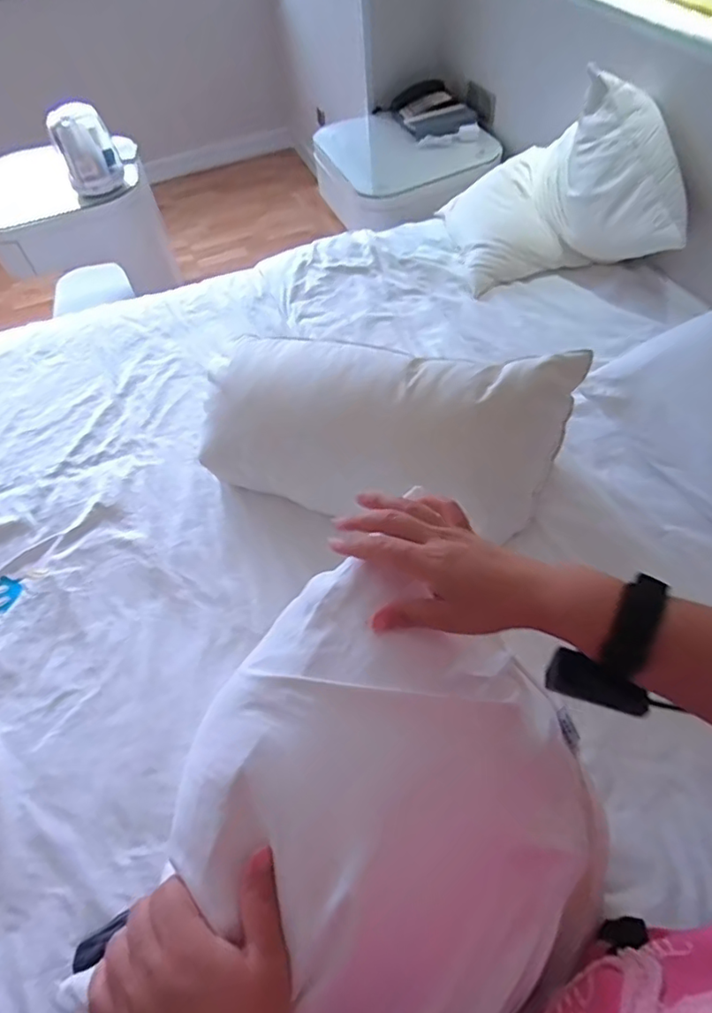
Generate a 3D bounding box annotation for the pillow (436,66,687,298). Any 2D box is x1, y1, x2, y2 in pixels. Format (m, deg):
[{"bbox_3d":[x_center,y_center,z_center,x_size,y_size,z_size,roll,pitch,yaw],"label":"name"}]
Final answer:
[{"bbox_3d":[0.512,-0.815,1.464,0.571,0.366,0.445,9,57,11],"label":"pillow"}]

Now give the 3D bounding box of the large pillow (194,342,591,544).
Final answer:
[{"bbox_3d":[0.044,-0.151,1.020,0.646,0.225,0.307,10,57,12],"label":"large pillow"}]

